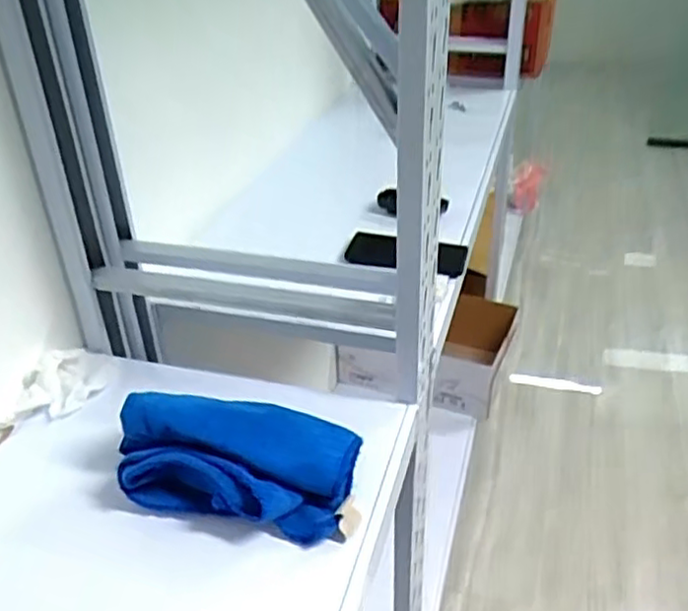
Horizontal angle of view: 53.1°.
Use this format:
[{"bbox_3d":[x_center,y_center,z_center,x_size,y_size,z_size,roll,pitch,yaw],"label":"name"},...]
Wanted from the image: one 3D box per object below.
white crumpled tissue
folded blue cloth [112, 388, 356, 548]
[{"bbox_3d":[-0.301,0.078,0.732,0.102,0.034,0.082,-19,37,-26],"label":"white crumpled tissue"},{"bbox_3d":[-0.097,0.135,0.610,0.207,0.072,0.110,6,34,11],"label":"folded blue cloth"}]

